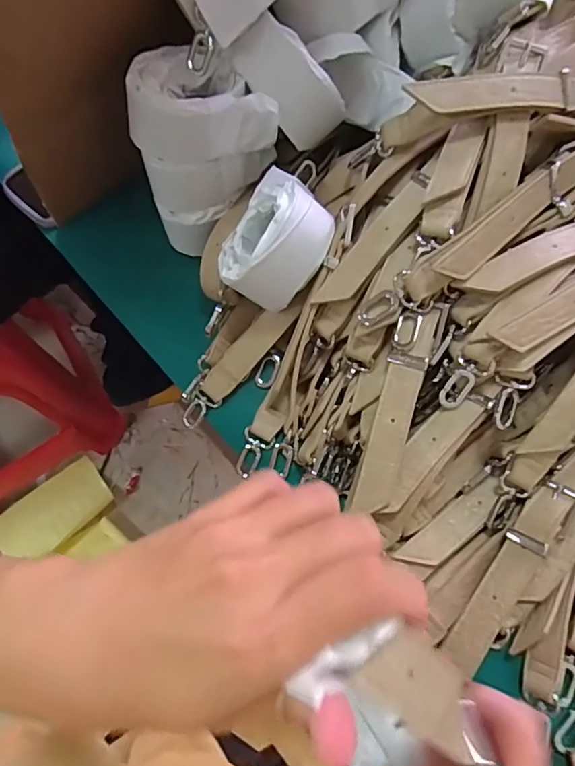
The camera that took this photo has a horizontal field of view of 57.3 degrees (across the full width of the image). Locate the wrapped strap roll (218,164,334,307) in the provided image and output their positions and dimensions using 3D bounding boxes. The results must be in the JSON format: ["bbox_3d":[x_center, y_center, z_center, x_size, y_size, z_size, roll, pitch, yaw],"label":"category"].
[{"bbox_3d":[-0.007,-0.103,0.391,0.055,0.052,0.093,29,100,-26],"label":"wrapped strap roll"}]

